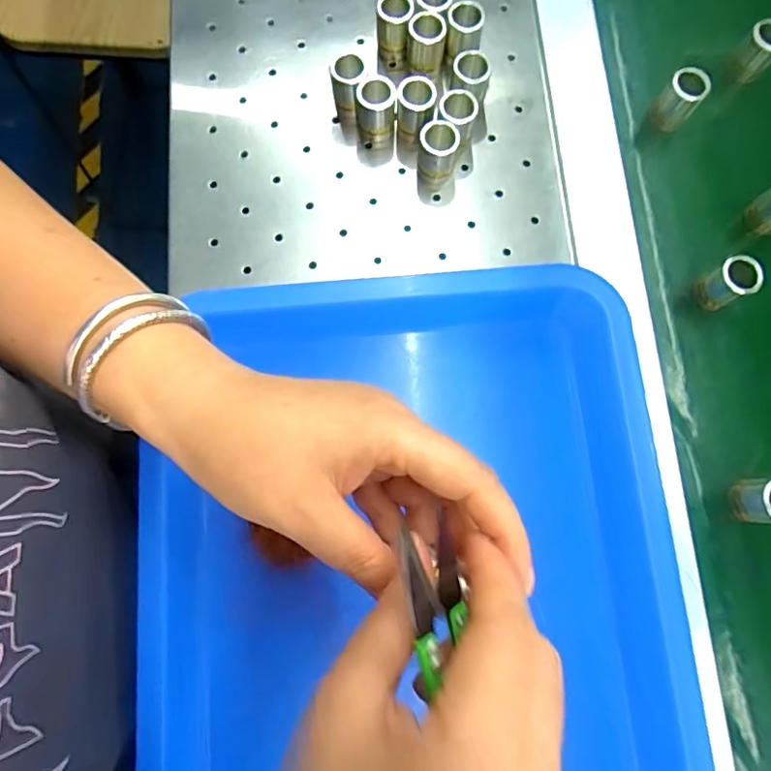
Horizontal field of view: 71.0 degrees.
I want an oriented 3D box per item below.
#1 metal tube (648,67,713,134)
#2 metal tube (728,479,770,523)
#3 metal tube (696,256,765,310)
[{"bbox_3d":[0.185,-0.179,0.343,0.022,0.036,0.020,0,78,-2],"label":"metal tube"},{"bbox_3d":[0.205,0.063,0.293,0.020,0.035,0.022,0,78,-2],"label":"metal tube"},{"bbox_3d":[0.201,-0.059,0.318,0.020,0.034,0.022,0,78,-2],"label":"metal tube"}]

